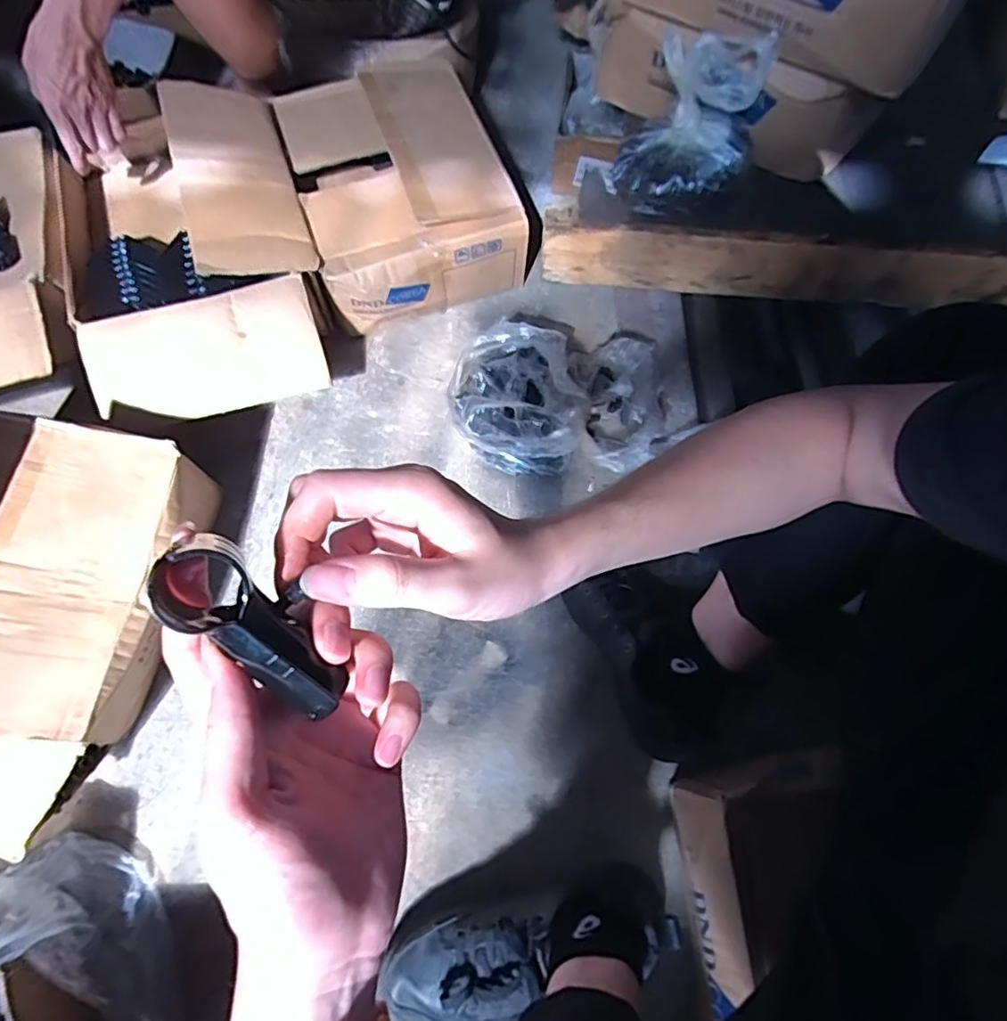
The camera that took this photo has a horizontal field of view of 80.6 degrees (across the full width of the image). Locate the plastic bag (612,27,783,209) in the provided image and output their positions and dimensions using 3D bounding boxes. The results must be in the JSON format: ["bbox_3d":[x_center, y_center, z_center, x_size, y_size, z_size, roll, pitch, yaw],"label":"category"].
[{"bbox_3d":[0.203,-0.417,0.647,0.141,0.124,0.126,22,70,8],"label":"plastic bag"}]

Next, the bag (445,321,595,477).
[{"bbox_3d":[0.017,-0.140,0.742,0.159,0.104,0.168,-2,68,0],"label":"bag"}]

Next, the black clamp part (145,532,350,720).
[{"bbox_3d":[-0.094,0.043,0.220,0.036,0.029,0.081,-44,97,-15],"label":"black clamp part"}]

